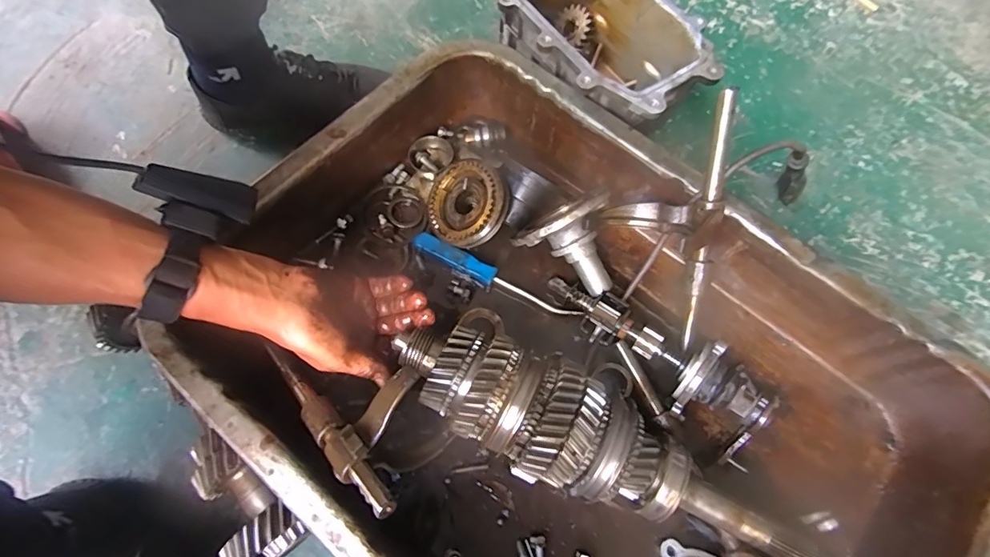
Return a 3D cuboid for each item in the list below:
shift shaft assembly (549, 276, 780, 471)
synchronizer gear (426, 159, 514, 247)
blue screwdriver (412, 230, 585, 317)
[{"bbox_3d":[0.153,0.067,0.462,0.234,0.086,0.081,35,70,25],"label":"shift shaft assembly"},{"bbox_3d":[-0.030,-0.080,0.501,0.093,0.027,0.087,39,103,27],"label":"synchronizer gear"},{"bbox_3d":[-0.001,0.001,0.493,0.188,0.016,0.020,27,70,8],"label":"blue screwdriver"}]

